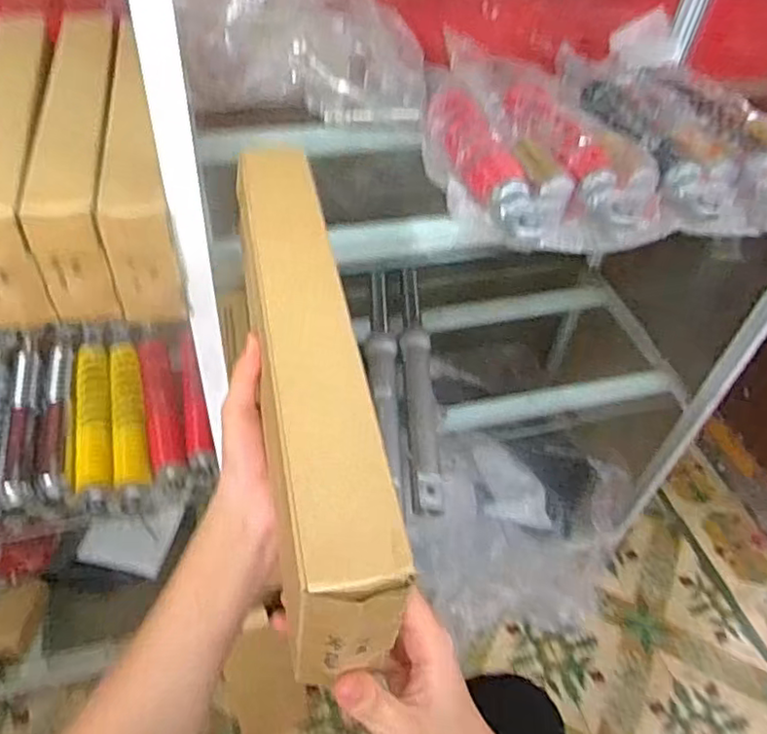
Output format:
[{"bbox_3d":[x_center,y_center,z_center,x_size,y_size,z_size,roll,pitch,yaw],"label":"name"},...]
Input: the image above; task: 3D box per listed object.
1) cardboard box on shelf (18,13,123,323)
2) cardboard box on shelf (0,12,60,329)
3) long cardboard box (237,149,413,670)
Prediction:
[{"bbox_3d":[-0.292,-0.212,0.630,0.059,0.111,0.362,-7,49,-12],"label":"cardboard box on shelf"},{"bbox_3d":[-0.353,-0.210,0.623,0.060,0.114,0.375,-8,50,-13],"label":"cardboard box on shelf"},{"bbox_3d":[-0.050,-0.011,0.415,0.057,0.072,0.373,-6,51,-11],"label":"long cardboard box"}]

